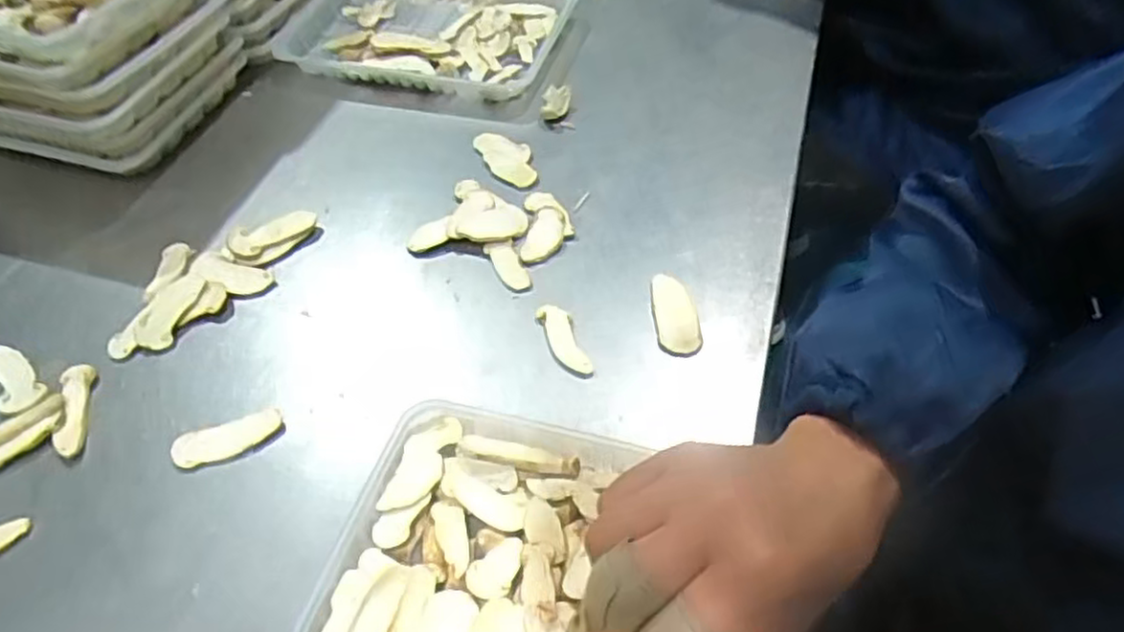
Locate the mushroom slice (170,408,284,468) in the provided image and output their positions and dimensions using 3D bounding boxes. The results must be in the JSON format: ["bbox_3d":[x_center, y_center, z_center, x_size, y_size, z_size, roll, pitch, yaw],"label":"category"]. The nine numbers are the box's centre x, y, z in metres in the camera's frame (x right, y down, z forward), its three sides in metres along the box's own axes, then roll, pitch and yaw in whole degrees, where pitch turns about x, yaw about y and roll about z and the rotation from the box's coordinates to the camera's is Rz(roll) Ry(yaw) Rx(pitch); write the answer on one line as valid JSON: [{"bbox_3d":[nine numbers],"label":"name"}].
[{"bbox_3d":[-0.188,0.067,0.398,0.058,0.004,0.022,-20,52,-10],"label":"mushroom slice"}]

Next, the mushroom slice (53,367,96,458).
[{"bbox_3d":[-0.283,0.054,0.411,0.017,0.006,0.060,-16,52,-7],"label":"mushroom slice"}]

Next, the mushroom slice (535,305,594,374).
[{"bbox_3d":[0.002,0.014,0.422,0.019,0.005,0.054,-23,53,-13],"label":"mushroom slice"}]

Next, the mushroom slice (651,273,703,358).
[{"bbox_3d":[0.068,-0.002,0.430,0.025,0.008,0.059,-6,51,1],"label":"mushroom slice"}]

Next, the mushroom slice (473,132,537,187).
[{"bbox_3d":[-0.040,-0.121,0.537,0.032,0.006,0.071,-24,53,-14],"label":"mushroom slice"}]

